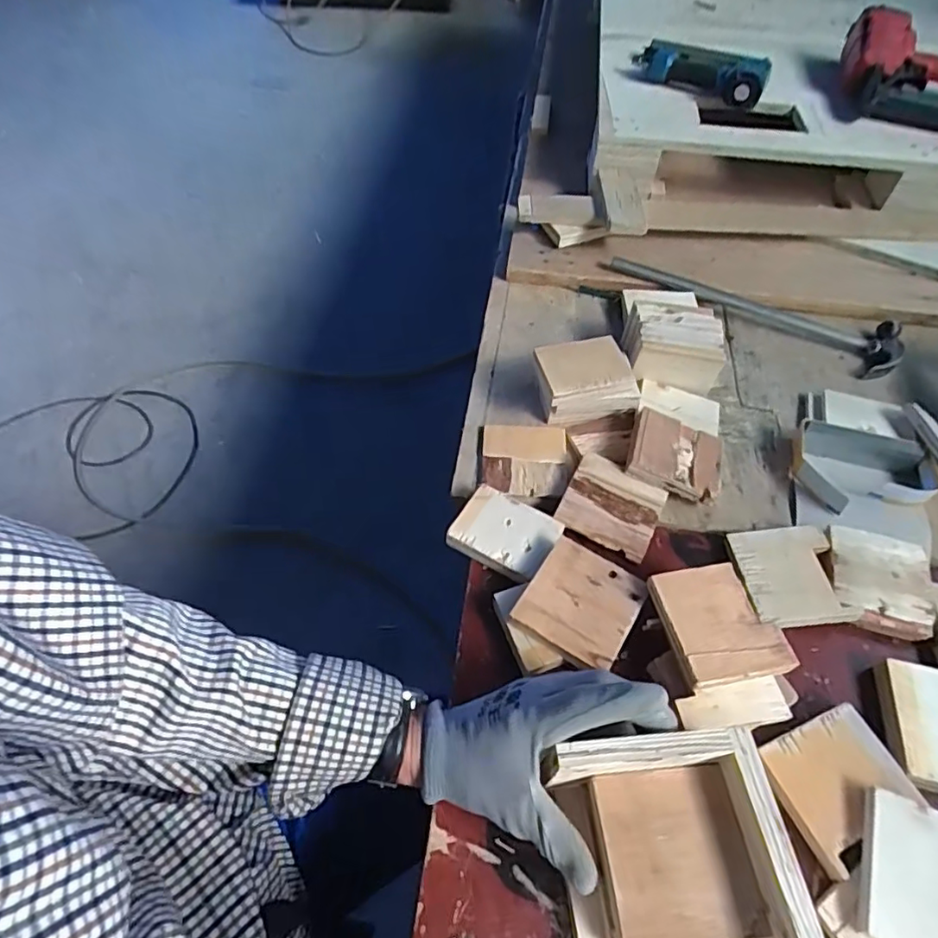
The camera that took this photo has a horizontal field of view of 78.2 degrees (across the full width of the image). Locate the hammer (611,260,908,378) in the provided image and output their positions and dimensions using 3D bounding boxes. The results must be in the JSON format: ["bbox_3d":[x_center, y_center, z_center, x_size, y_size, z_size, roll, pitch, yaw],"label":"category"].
[{"bbox_3d":[0.355,-0.207,0.732,0.363,0.040,0.090,22,58,14],"label":"hammer"}]

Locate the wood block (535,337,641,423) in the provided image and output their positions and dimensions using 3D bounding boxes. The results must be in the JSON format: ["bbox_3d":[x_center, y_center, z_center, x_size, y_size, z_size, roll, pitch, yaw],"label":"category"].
[{"bbox_3d":[0.125,-0.100,0.634,0.102,0.060,0.073,-7,56,-6],"label":"wood block"}]

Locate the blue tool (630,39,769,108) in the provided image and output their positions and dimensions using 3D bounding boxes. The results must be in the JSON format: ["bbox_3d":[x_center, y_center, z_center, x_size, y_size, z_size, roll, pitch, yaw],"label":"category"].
[{"bbox_3d":[0.349,-0.608,0.882,0.204,0.044,0.075,24,58,18],"label":"blue tool"}]

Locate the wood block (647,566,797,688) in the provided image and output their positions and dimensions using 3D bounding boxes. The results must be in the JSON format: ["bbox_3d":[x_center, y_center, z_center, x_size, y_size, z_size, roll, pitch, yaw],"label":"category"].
[{"bbox_3d":[0.199,0.121,0.458,0.084,0.010,0.090,-7,56,-8],"label":"wood block"}]

